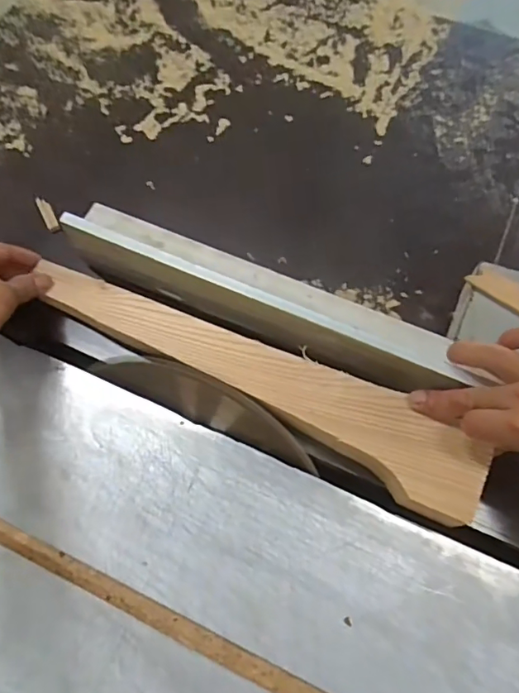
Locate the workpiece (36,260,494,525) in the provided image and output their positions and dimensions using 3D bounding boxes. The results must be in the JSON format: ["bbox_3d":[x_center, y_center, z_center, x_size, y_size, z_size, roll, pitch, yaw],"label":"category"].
[{"bbox_3d":[-0.010,0.021,0.460,0.424,0.017,0.078,25,71,13],"label":"workpiece"}]

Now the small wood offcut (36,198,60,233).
[{"bbox_3d":[-0.239,-0.150,0.576,0.013,0.004,0.050,-27,70,-10],"label":"small wood offcut"}]

